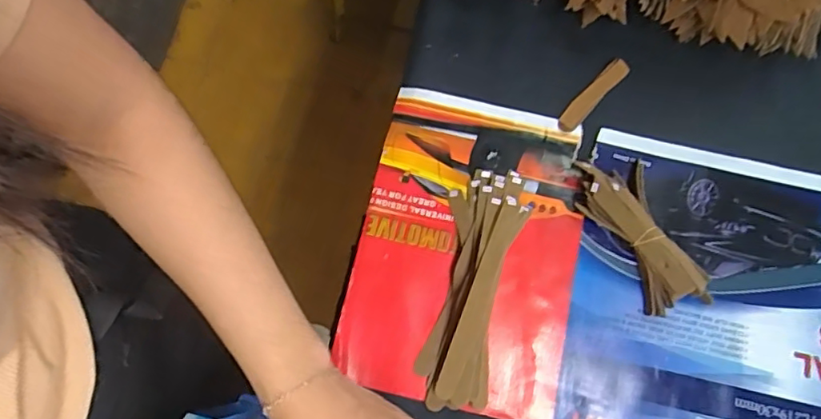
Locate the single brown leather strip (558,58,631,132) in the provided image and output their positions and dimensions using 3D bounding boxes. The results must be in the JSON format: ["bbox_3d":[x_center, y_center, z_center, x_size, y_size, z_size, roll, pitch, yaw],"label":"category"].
[{"bbox_3d":[0.184,-0.115,0.589,0.021,0.005,0.092,45,85,-8],"label":"single brown leather strip"}]

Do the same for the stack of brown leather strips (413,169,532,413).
[{"bbox_3d":[0.054,0.064,0.518,0.072,0.039,0.223,16,75,3],"label":"stack of brown leather strips"}]

